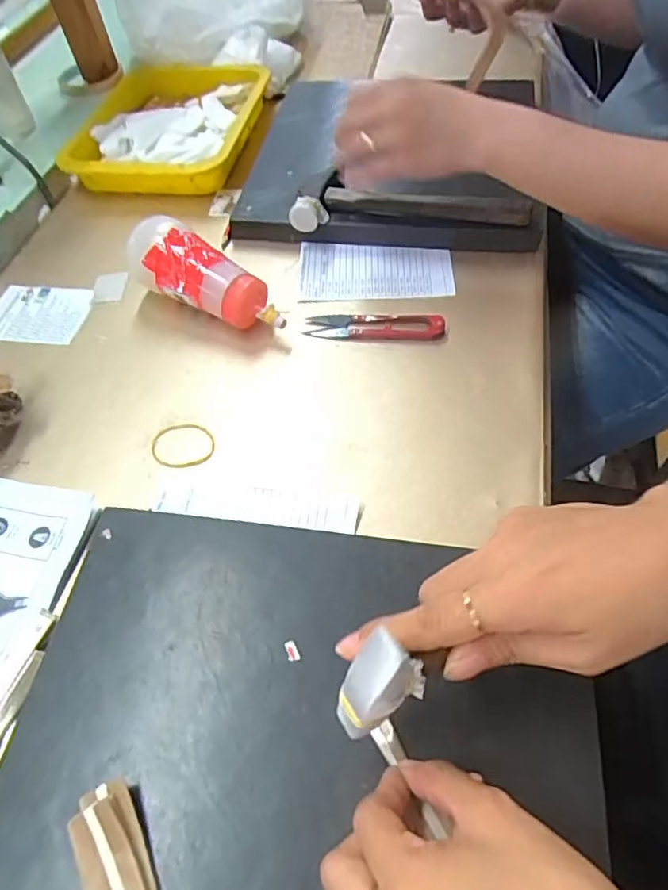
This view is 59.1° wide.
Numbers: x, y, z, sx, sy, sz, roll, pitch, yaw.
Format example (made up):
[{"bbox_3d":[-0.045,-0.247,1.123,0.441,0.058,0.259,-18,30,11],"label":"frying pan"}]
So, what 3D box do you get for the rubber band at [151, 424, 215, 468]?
[{"bbox_3d":[-0.115,0.000,0.448,0.049,0.005,0.042,-5,54,0],"label":"rubber band"}]

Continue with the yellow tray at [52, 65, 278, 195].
[{"bbox_3d":[-0.201,-0.380,0.707,0.220,0.041,0.246,2,54,4],"label":"yellow tray"}]

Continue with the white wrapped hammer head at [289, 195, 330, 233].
[{"bbox_3d":[-0.024,-0.217,0.555,0.030,0.027,0.026,20,58,16],"label":"white wrapped hammer head"}]

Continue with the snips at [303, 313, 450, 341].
[{"bbox_3d":[0.035,-0.105,0.507,0.117,0.010,0.031,3,55,5],"label":"snips"}]

